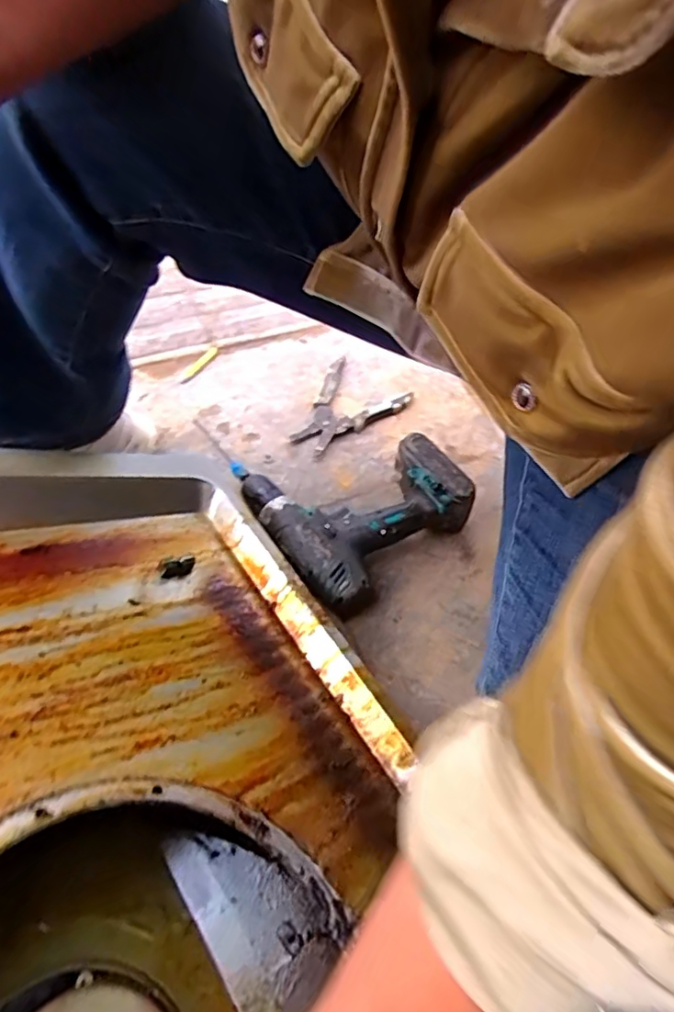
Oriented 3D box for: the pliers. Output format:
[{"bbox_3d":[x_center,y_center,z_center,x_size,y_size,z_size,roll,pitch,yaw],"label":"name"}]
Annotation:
[{"bbox_3d":[0.005,-0.124,0.777,0.114,0.013,0.154,34,59,18],"label":"pliers"}]

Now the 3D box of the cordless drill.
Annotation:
[{"bbox_3d":[0.004,-0.028,0.675,0.201,0.075,0.252,-27,61,-21],"label":"cordless drill"}]

